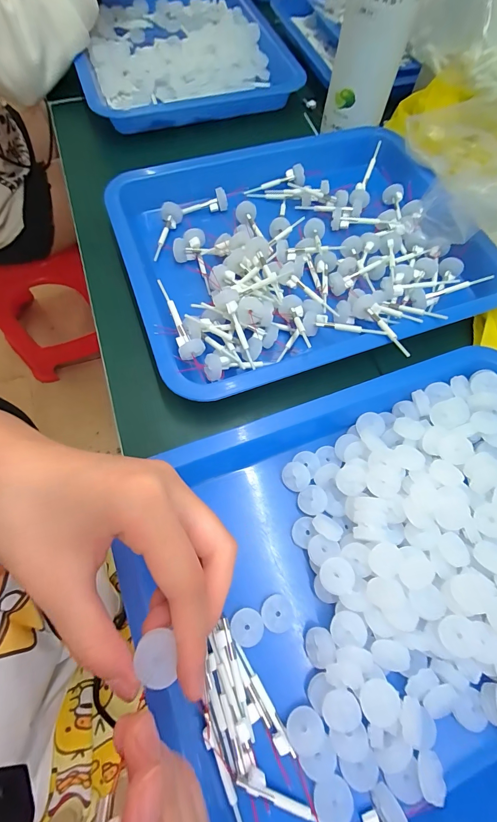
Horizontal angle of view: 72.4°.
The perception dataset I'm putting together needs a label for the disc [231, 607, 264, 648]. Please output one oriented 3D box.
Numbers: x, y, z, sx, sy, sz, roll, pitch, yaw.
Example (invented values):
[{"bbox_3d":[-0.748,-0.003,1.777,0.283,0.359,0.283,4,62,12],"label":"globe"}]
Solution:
[{"bbox_3d":[-0.001,0.137,0.214,0.020,0.004,0.021,1,69,-2],"label":"disc"}]

